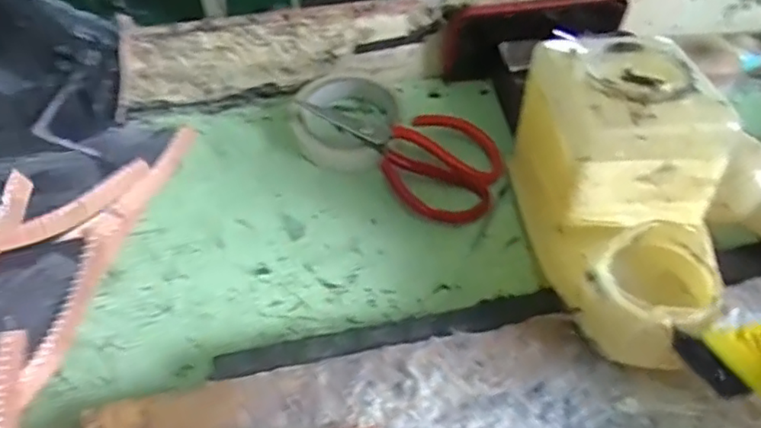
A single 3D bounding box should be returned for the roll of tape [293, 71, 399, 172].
[{"bbox_3d":[-0.030,-0.086,0.525,0.085,0.030,0.102,3,54,3],"label":"roll of tape"}]

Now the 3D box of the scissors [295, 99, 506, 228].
[{"bbox_3d":[0.028,-0.061,0.507,0.095,0.032,0.165,-39,62,-24],"label":"scissors"}]

